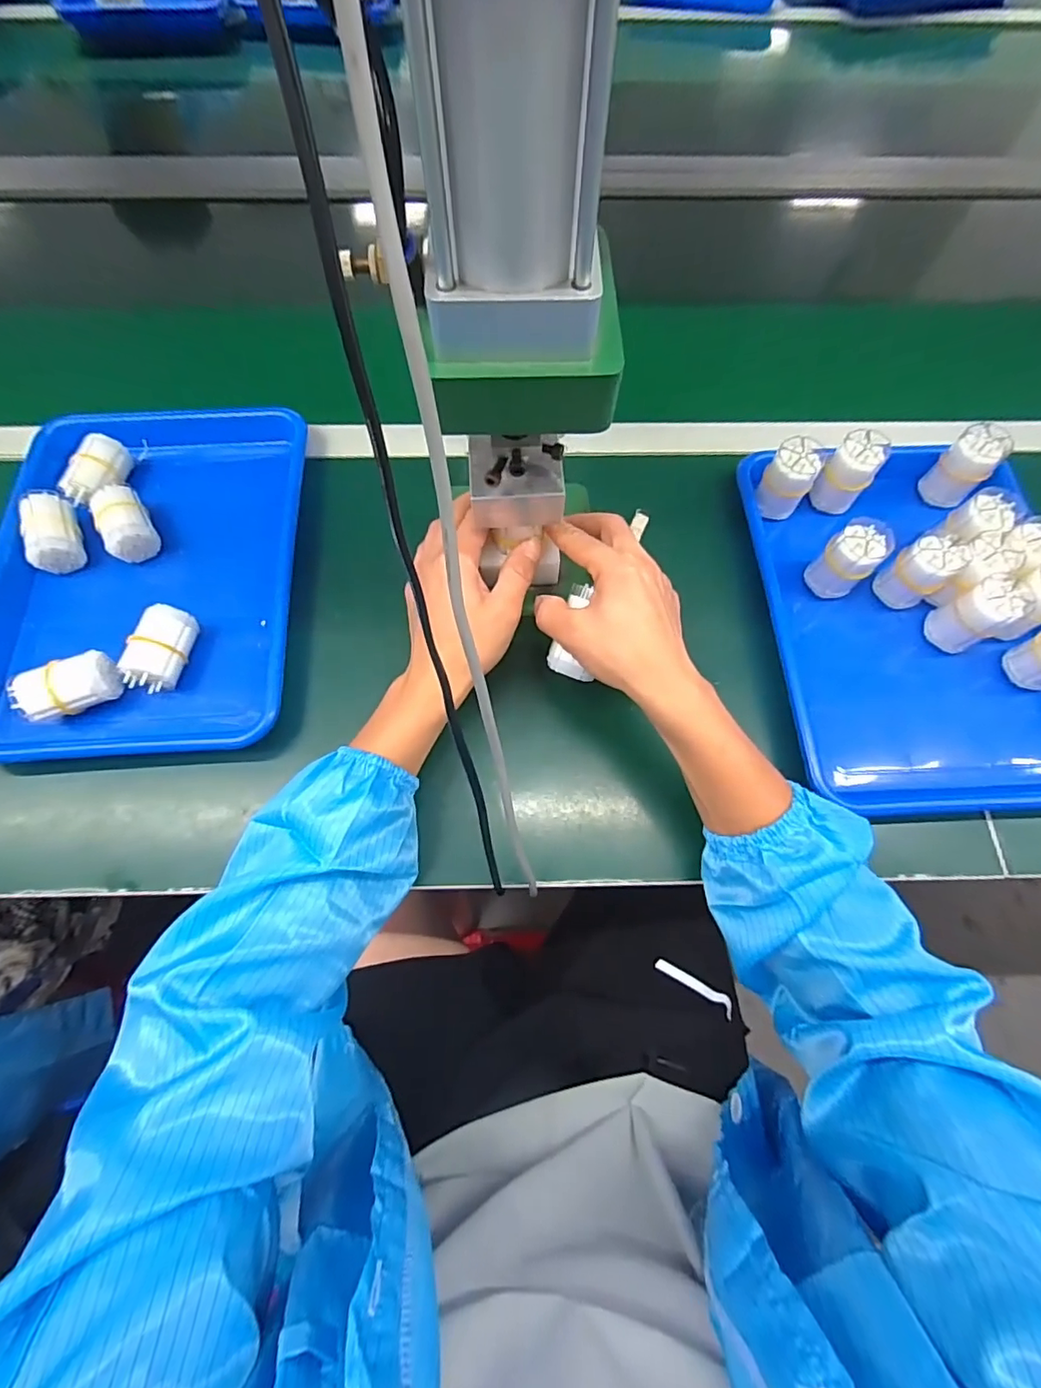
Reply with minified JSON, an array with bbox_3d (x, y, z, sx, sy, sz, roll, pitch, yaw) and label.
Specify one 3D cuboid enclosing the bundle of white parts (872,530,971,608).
[{"bbox_3d":[0.321,-0.097,0.443,0.048,0.061,0.039,-33,72,-13],"label":"bundle of white parts"}]

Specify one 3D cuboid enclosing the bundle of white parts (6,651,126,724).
[{"bbox_3d":[-0.337,-0.004,0.406,0.065,0.034,0.030,-29,71,-12],"label":"bundle of white parts"}]

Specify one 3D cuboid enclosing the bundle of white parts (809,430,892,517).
[{"bbox_3d":[0.287,-0.192,0.477,0.040,0.062,0.043,34,71,12],"label":"bundle of white parts"}]

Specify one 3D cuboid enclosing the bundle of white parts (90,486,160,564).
[{"bbox_3d":[-0.340,-0.148,0.467,0.037,0.028,0.064,-33,72,-13],"label":"bundle of white parts"}]

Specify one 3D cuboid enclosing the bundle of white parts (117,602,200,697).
[{"bbox_3d":[-0.281,-0.036,0.421,0.034,0.031,0.062,11,68,3],"label":"bundle of white parts"}]

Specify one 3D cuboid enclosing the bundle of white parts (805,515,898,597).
[{"bbox_3d":[0.266,-0.108,0.443,0.036,0.061,0.040,-35,73,-14],"label":"bundle of white parts"}]

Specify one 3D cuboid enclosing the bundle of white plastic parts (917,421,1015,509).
[{"bbox_3d":[0.388,-0.199,0.477,0.040,0.064,0.035,42,73,15],"label":"bundle of white plastic parts"}]

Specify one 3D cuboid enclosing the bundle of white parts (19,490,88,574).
[{"bbox_3d":[-0.399,-0.139,0.465,0.038,0.035,0.059,-18,69,-8],"label":"bundle of white parts"}]

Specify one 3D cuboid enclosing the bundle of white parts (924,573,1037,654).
[{"bbox_3d":[0.358,-0.062,0.428,0.047,0.057,0.040,-25,70,-11],"label":"bundle of white parts"}]

